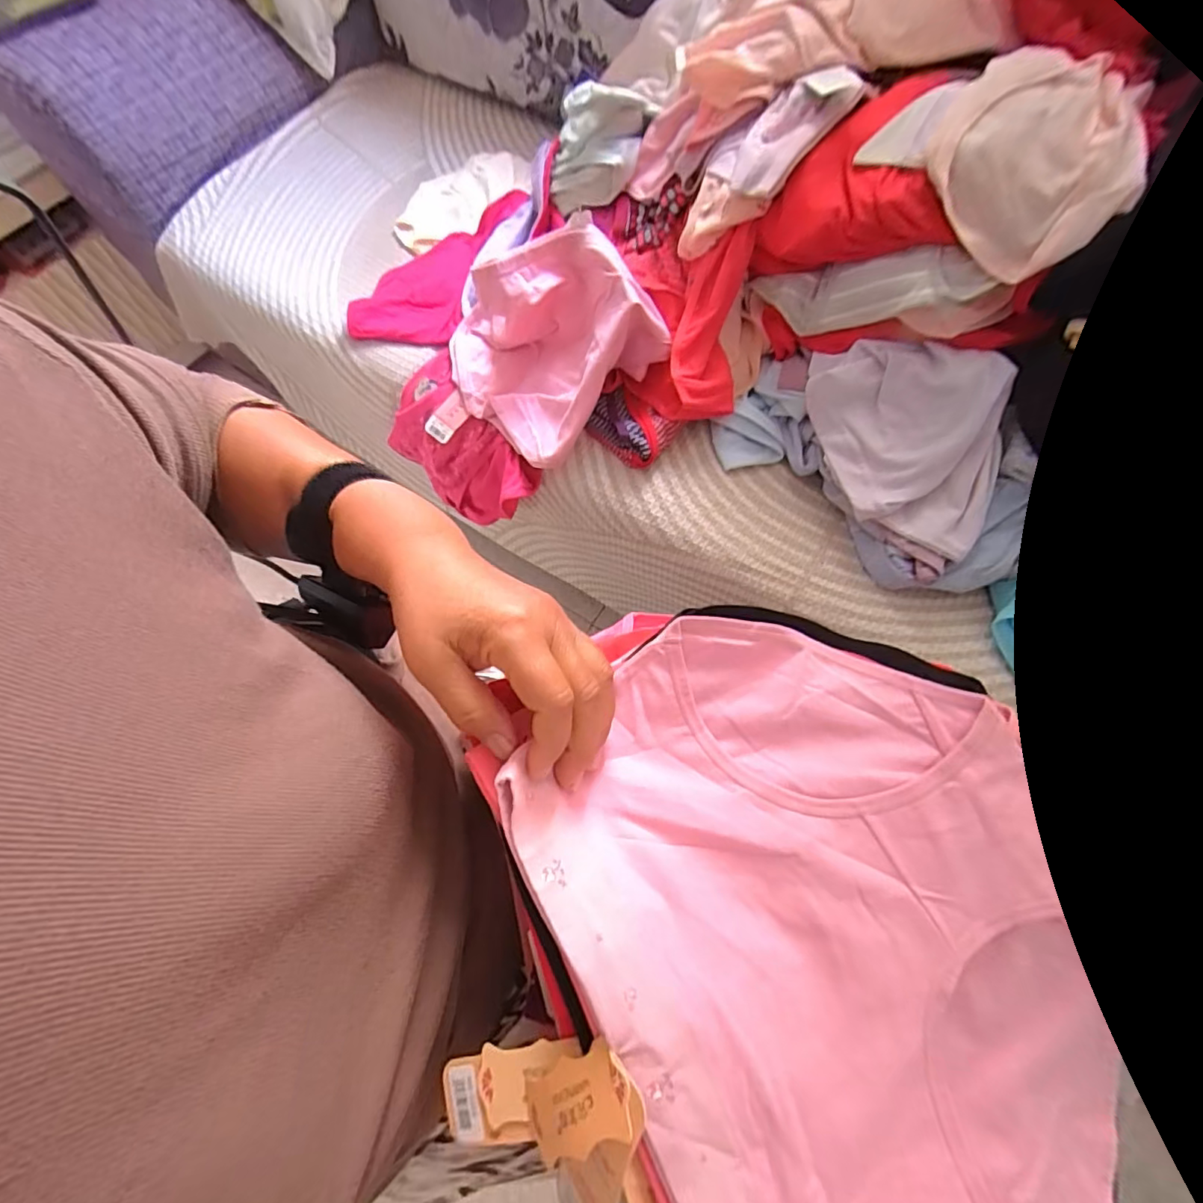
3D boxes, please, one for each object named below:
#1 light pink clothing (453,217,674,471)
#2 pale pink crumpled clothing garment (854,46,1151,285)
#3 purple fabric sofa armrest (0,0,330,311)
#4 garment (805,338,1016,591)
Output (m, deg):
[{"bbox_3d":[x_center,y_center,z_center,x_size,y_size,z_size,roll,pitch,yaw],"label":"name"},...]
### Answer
[{"bbox_3d":[-0.060,-0.272,0.561,0.181,0.124,0.198,-33,69,-11],"label":"light pink clothing"},{"bbox_3d":[0.299,-0.337,0.410,0.124,0.079,0.190,-17,67,-4],"label":"pale pink crumpled clothing garment"},{"bbox_3d":[-0.593,-0.696,0.766,0.375,0.188,0.223,-41,70,-14],"label":"purple fabric sofa armrest"},{"bbox_3d":[0.269,-0.143,0.470,0.118,0.087,0.218,-16,66,-4],"label":"garment"}]

